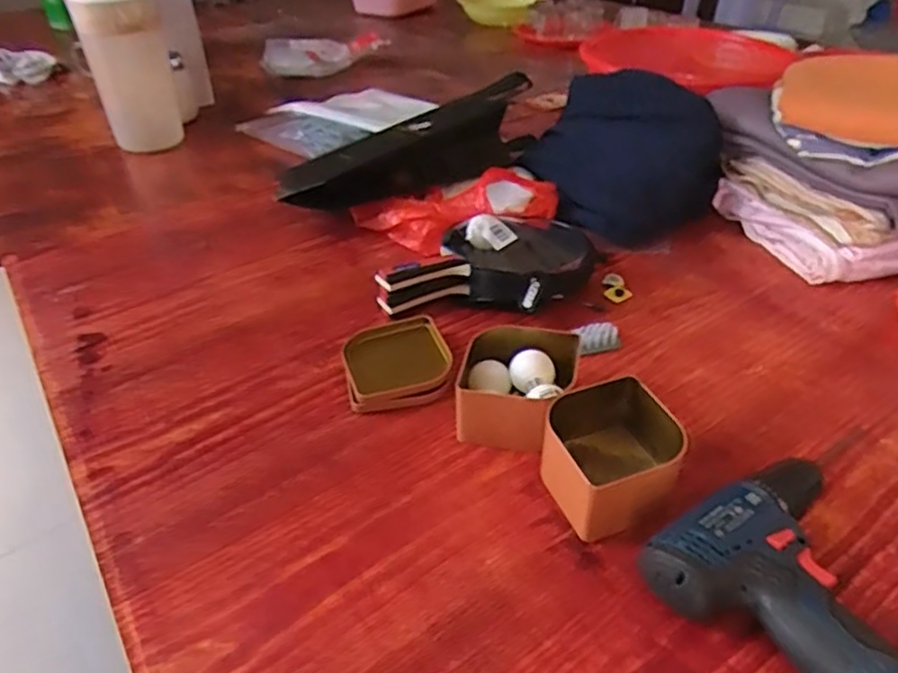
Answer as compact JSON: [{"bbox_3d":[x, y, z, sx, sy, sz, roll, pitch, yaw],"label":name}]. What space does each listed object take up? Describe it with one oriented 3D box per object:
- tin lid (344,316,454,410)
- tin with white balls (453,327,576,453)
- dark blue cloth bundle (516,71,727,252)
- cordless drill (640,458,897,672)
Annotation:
[{"bbox_3d":[-0.050,0.025,0.666,0.101,0.021,0.114,-9,37,-9],"label":"tin lid"},{"bbox_3d":[0.059,0.045,0.602,0.099,0.065,0.097,7,37,12],"label":"tin with white balls"},{"bbox_3d":[0.226,-0.248,0.919,0.197,0.150,0.257,-13,37,-15],"label":"dark blue cloth bundle"},{"bbox_3d":[0.240,0.166,0.447,0.165,0.052,0.159,-22,40,-25],"label":"cordless drill"}]

